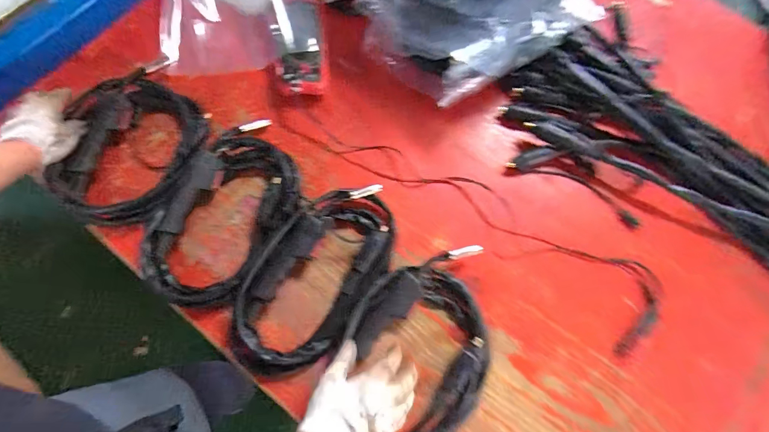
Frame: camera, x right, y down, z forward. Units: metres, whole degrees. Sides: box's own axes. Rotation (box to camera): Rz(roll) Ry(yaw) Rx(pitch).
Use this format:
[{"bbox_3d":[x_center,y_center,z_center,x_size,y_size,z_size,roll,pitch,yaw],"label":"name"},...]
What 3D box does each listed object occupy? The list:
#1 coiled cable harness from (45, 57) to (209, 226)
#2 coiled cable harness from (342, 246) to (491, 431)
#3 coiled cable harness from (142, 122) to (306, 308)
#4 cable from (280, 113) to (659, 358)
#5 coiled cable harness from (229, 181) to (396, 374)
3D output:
[{"bbox_3d":[-0.448,-0.136,0.657,0.248,0.074,0.261,0,75,-1],"label":"coiled cable harness"},{"bbox_3d":[0.054,0.218,0.603,0.228,0.052,0.354,15,75,3],"label":"coiled cable harness"},{"bbox_3d":[-0.272,-0.008,0.649,0.203,0.067,0.323,31,77,7],"label":"coiled cable harness"},{"bbox_3d":[0.149,-0.031,0.693,0.741,0.013,0.149,35,77,8],"label":"cable"},{"bbox_3d":[-0.115,0.099,0.629,0.187,0.061,0.341,32,77,7],"label":"coiled cable harness"}]

